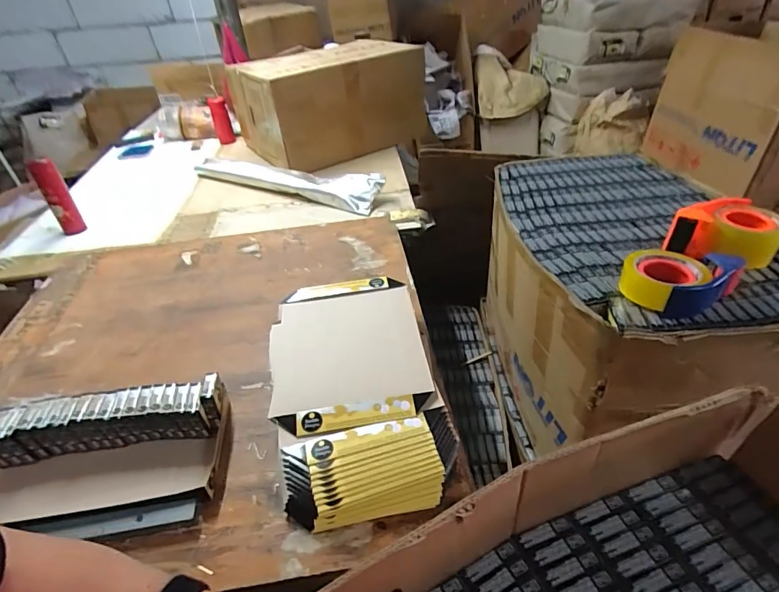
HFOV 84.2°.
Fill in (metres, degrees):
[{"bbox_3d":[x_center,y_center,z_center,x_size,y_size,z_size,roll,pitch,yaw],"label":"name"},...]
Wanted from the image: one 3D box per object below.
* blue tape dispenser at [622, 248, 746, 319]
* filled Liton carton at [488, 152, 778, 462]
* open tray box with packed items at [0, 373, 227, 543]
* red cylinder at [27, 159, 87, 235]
[{"bbox_3d":[0.399,-0.029,0.603,0.127,0.049,0.113,-24,43,-22],"label":"blue tape dispenser"},{"bbox_3d":[0.437,0.032,0.925,0.401,0.457,0.603,-7,40,-3],"label":"filled Liton carton"},{"bbox_3d":[-0.426,0.237,0.620,0.341,0.080,0.199,-8,40,-4],"label":"open tray box with packed items"},{"bbox_3d":[-0.964,-0.287,1.253,0.067,0.222,0.063,-30,46,-28],"label":"red cylinder"}]

